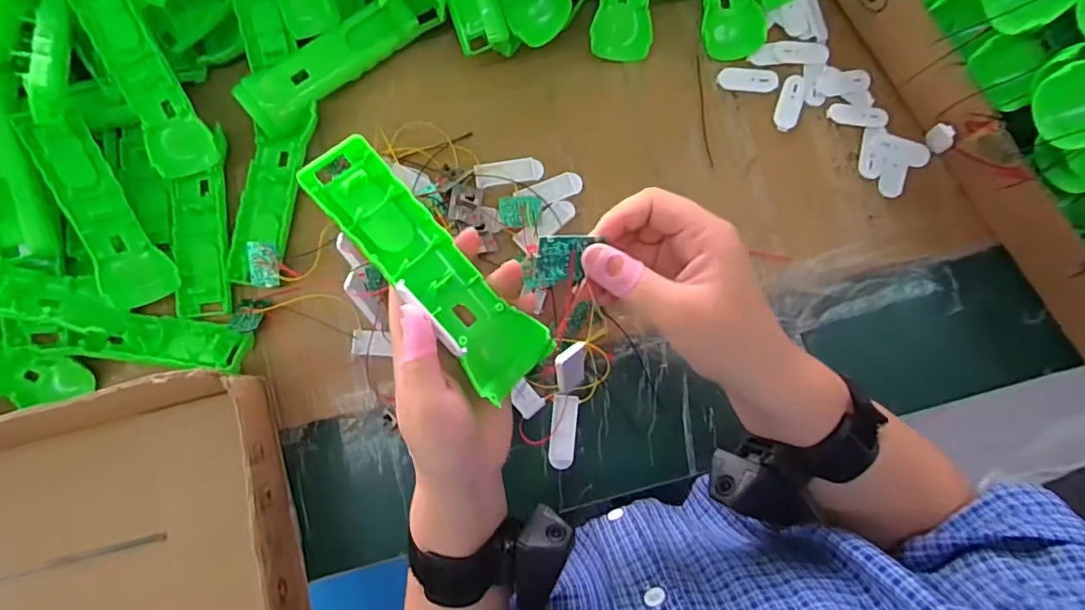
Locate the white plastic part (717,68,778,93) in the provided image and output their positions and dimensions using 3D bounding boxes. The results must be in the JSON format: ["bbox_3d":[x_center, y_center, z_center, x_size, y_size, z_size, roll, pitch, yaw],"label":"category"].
[{"bbox_3d":[0.177,-0.195,0.465,0.048,0.007,0.021,8,81,4],"label":"white plastic part"}]

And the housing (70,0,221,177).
[{"bbox_3d":[-0.316,-0.181,0.429,0.044,0.021,0.153,-24,102,-2],"label":"housing"}]

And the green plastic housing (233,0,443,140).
[{"bbox_3d":[-0.170,-0.210,0.456,0.175,0.030,0.046,-36,81,-4],"label":"green plastic housing"}]

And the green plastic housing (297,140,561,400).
[{"bbox_3d":[-0.061,-0.020,0.302,0.043,0.031,0.164,-42,101,-5],"label":"green plastic housing"}]

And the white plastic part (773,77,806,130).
[{"bbox_3d":[0.212,-0.173,0.463,0.020,0.008,0.051,19,82,6],"label":"white plastic part"}]

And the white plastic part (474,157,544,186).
[{"bbox_3d":[-0.029,-0.115,0.466,0.058,0.007,0.024,-6,80,1],"label":"white plastic part"}]

